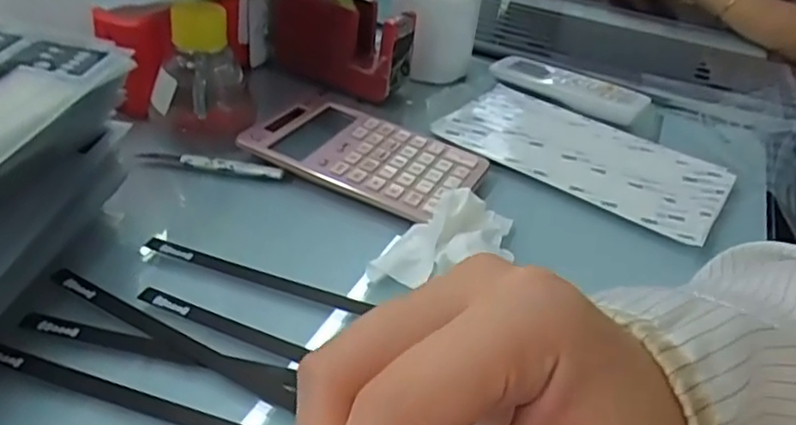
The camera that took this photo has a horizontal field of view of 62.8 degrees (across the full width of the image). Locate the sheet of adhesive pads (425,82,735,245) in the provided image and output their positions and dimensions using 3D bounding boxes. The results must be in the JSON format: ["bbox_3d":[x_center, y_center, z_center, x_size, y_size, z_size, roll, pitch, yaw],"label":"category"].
[{"bbox_3d":[0.162,-0.052,0.575,0.237,0.005,0.141,26,38,25],"label":"sheet of adhesive pads"}]

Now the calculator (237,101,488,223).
[{"bbox_3d":[-0.029,-0.049,0.519,0.172,0.013,0.108,24,37,21],"label":"calculator"}]

